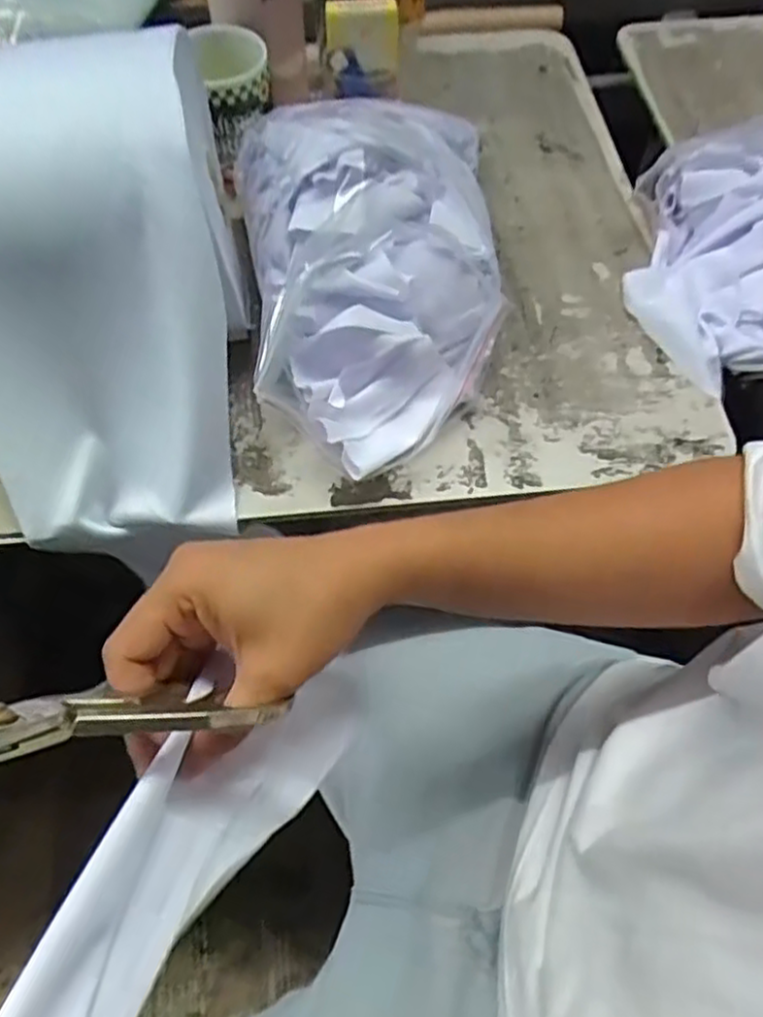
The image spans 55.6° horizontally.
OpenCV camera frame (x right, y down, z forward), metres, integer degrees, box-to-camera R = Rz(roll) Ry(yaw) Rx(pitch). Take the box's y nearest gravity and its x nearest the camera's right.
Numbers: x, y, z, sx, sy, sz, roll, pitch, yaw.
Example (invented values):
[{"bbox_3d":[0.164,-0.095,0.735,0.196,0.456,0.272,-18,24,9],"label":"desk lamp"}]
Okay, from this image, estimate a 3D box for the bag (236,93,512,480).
[{"bbox_3d":[0.000,-0.179,0.515,0.187,0.130,0.301,-6,61,-4],"label":"bag"}]

